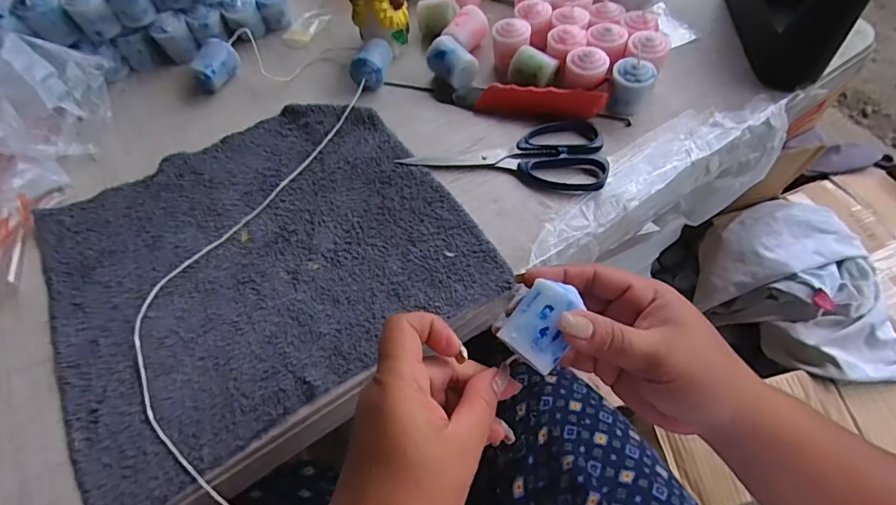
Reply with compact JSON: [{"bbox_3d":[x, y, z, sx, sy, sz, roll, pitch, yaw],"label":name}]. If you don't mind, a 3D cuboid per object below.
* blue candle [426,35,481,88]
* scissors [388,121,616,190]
[{"bbox_3d":[0.006,-0.189,0.478,0.030,0.036,0.051,-39,63,-19],"label":"blue candle"},{"bbox_3d":[0.056,-0.097,0.427,0.175,0.011,0.072,11,59,11],"label":"scissors"}]

